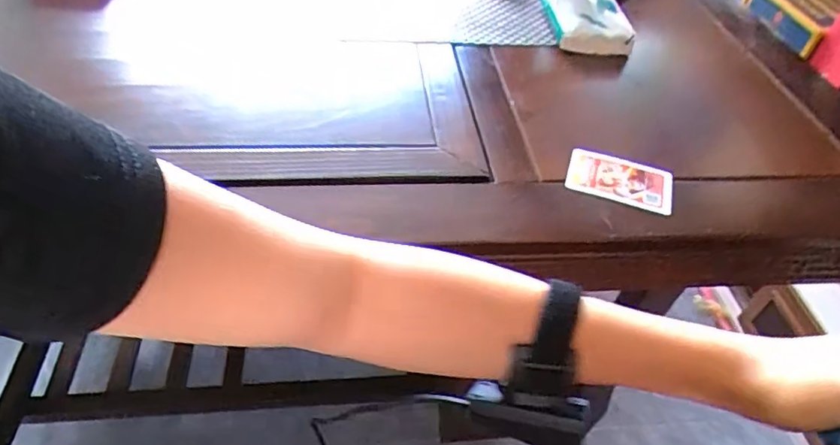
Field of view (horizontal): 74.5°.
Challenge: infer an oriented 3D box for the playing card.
[{"bbox_3d":[0.177,-0.038,0.489,0.090,0.004,0.058,18,50,11],"label":"playing card"}]

